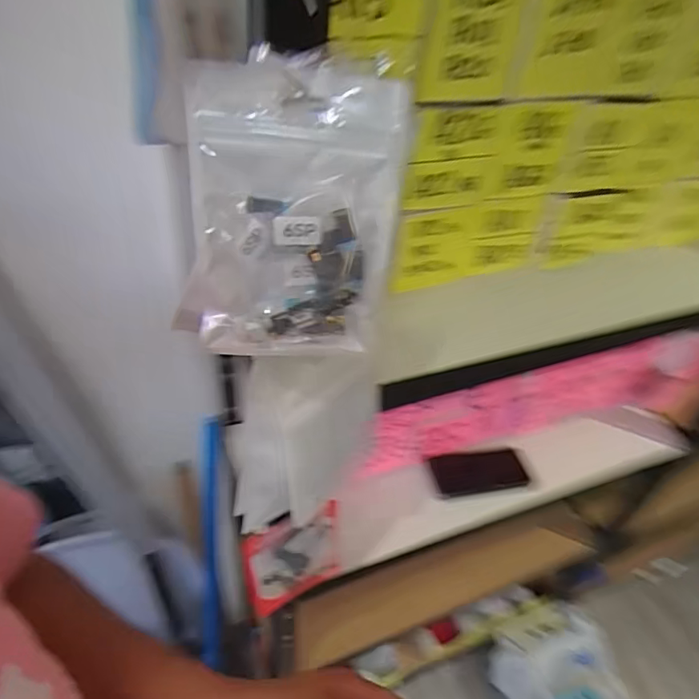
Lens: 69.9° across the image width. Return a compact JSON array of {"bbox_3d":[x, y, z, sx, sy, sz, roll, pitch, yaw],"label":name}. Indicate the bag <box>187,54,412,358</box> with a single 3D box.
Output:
[{"bbox_3d":[-0.028,-0.065,0.264,0.104,0.149,0.025,-1,41,-10],"label":"bag"}]

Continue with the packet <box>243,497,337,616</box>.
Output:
[{"bbox_3d":[-0.057,0.225,0.548,0.113,0.163,0.028,-18,46,-26],"label":"packet"}]

